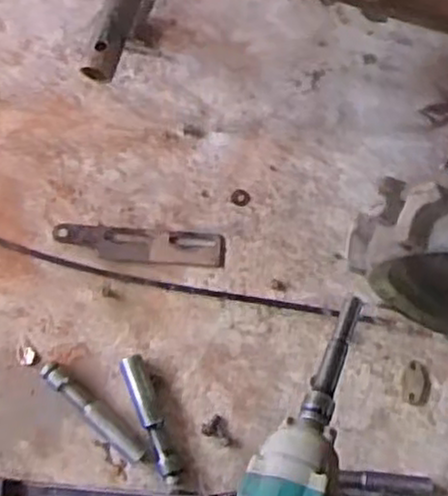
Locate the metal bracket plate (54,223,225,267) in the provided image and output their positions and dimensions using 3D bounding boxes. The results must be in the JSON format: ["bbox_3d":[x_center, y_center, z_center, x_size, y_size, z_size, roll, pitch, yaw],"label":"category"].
[{"bbox_3d":[-0.086,-0.003,0.771,0.172,0.004,0.036,4,81,-4],"label":"metal bracket plate"}]

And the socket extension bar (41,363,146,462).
[{"bbox_3d":[-0.129,0.162,0.739,0.128,0.018,0.021,42,80,2],"label":"socket extension bar"}]

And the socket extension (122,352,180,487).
[{"bbox_3d":[-0.072,0.169,0.740,0.022,0.027,0.127,-19,84,-8],"label":"socket extension"}]

